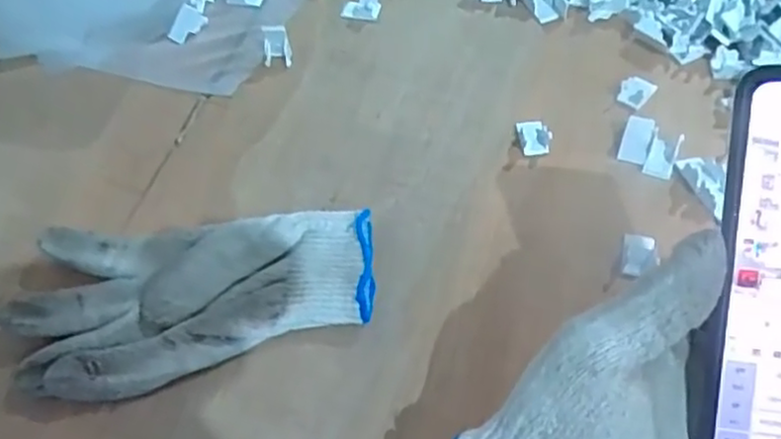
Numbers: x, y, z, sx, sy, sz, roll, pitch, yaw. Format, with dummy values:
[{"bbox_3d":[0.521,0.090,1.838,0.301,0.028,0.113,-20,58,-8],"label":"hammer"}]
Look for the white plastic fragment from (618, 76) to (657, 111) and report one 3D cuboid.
[{"bbox_3d":[0.174,-0.090,0.479,0.021,0.005,0.022,34,92,20],"label":"white plastic fragment"}]

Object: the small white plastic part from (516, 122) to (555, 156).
[{"bbox_3d":[0.099,-0.056,0.465,0.024,0.004,0.029,-10,55,-3],"label":"small white plastic part"}]

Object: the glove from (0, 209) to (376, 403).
[{"bbox_3d":[-0.114,0.047,0.402,0.205,0.017,0.108,-6,55,0],"label":"glove"}]

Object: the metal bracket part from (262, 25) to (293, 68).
[{"bbox_3d":[-0.089,-0.133,0.520,0.021,0.029,0.017,-7,55,-1],"label":"metal bracket part"}]

